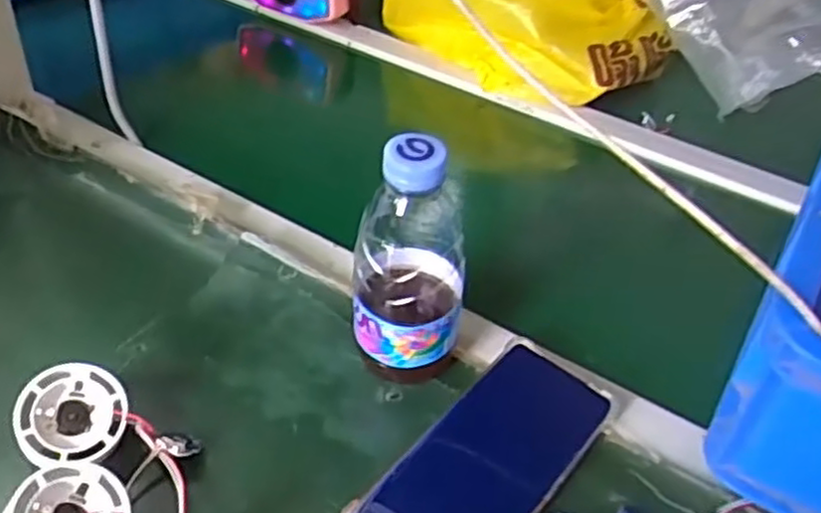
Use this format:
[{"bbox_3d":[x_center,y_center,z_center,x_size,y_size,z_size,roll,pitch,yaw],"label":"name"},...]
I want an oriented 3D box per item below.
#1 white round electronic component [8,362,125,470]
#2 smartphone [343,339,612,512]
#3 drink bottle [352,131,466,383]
[{"bbox_3d":[-0.181,0.084,0.385,0.052,0.012,0.053,11,63,-23],"label":"white round electronic component"},{"bbox_3d":[0.045,0.115,0.408,0.077,0.012,0.166,34,52,23],"label":"smartphone"},{"bbox_3d":[0.003,0.005,0.418,0.065,0.162,0.066,8,43,1],"label":"drink bottle"}]

